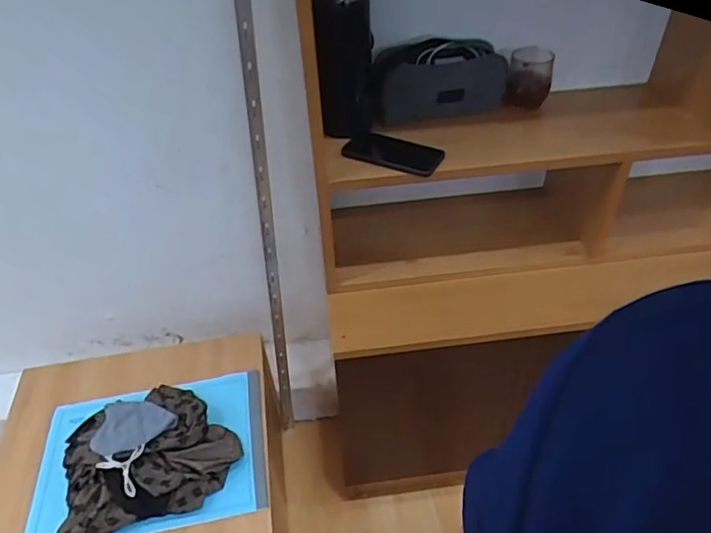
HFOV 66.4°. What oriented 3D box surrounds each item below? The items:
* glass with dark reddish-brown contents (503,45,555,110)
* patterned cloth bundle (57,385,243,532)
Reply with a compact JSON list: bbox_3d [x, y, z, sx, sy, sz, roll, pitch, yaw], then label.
[{"bbox_3d":[0.347,-0.372,1.081,0.090,0.091,0.082,13,45,15],"label":"glass with dark reddish-brown contents"},{"bbox_3d":[-0.382,0.318,0.976,0.307,0.093,0.258,-19,46,-17],"label":"patterned cloth bundle"}]

